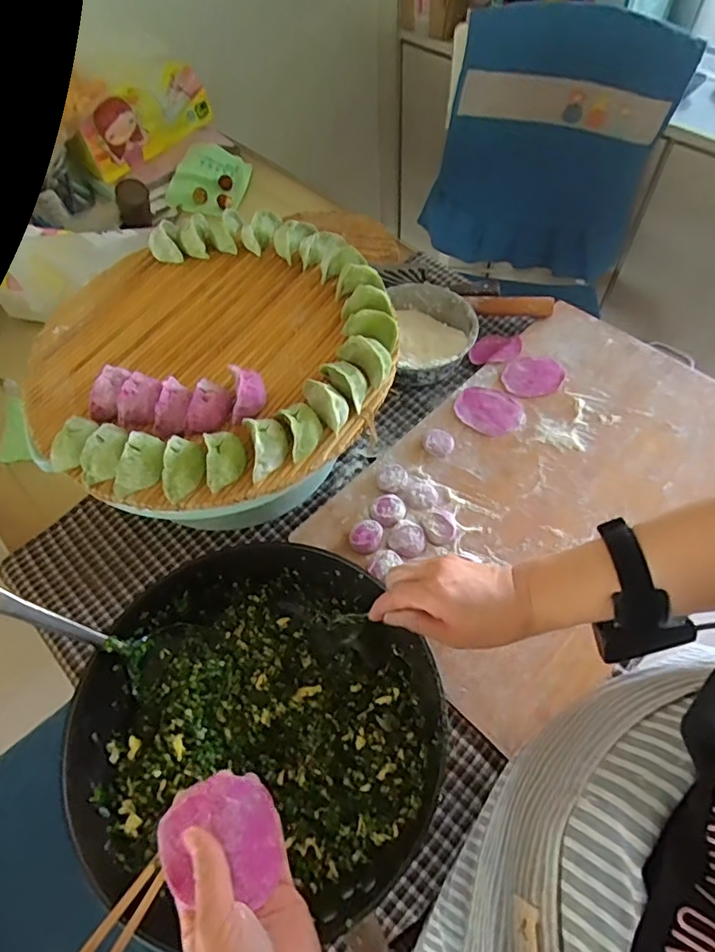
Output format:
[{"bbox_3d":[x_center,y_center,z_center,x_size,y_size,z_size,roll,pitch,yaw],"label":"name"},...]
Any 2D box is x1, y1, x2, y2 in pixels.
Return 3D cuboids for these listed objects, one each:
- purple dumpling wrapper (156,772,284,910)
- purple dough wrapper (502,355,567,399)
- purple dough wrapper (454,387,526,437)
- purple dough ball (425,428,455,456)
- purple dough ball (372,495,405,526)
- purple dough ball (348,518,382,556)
[{"bbox_3d":[-0.095,0.254,0.388,0.074,0.035,0.075,-1,59,2],"label":"purple dumpling wrapper"},{"bbox_3d":[0.248,-0.141,0.784,0.071,0.009,0.089,38,68,23],"label":"purple dough wrapper"},{"bbox_3d":[0.177,-0.087,0.747,0.091,0.005,0.070,34,66,21],"label":"purple dough wrapper"},{"bbox_3d":[0.105,-0.042,0.707,0.036,0.007,0.037,-1,59,2],"label":"purple dough ball"},{"bbox_3d":[0.038,0.041,0.674,0.039,0.016,0.039,-1,59,2],"label":"purple dough ball"},{"bbox_3d":[0.010,0.073,0.660,0.036,0.018,0.043,10,60,9],"label":"purple dough ball"}]

